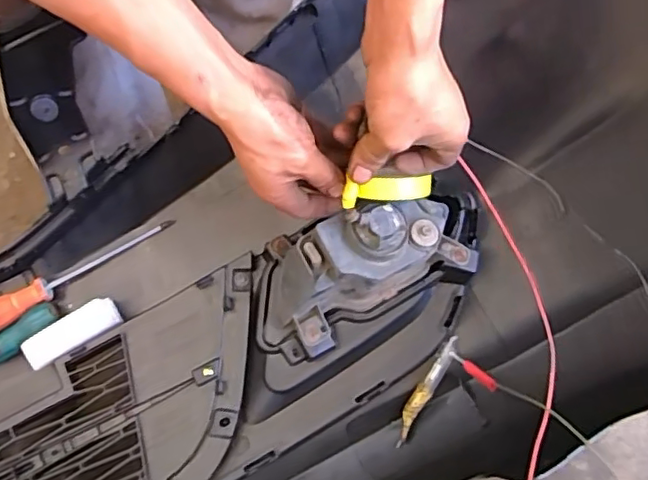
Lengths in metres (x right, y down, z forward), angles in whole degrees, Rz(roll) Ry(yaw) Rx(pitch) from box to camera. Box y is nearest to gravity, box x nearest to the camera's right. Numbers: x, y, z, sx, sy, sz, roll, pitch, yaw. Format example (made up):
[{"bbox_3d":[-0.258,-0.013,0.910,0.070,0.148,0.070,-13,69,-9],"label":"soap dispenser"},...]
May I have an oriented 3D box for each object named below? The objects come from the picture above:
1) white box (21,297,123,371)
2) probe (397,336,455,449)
[{"bbox_3d":[-0.258,0.095,0.605,0.097,0.020,0.036,-28,73,-9],"label":"white box"},{"bbox_3d":[0.095,0.145,0.570,0.016,0.011,0.118,29,93,12],"label":"probe"}]

